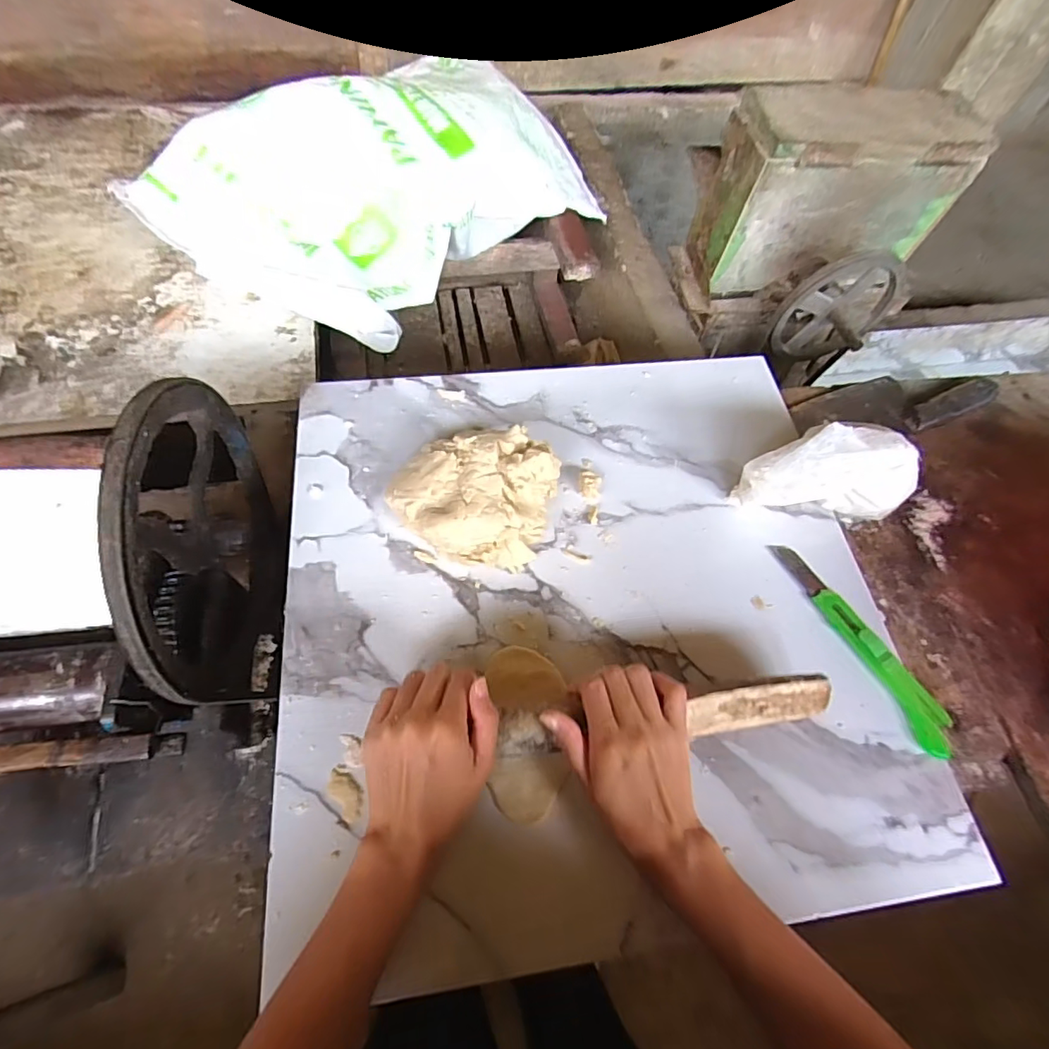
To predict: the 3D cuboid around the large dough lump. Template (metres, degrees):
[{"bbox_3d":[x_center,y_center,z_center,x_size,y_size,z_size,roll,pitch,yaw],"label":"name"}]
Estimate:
[{"bbox_3d":[-0.045,-0.024,0.450,0.134,0.076,0.102,14,62,4],"label":"large dough lump"}]

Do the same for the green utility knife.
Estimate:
[{"bbox_3d":[0.279,0.094,0.447,0.031,0.012,0.191,-24,66,-15],"label":"green utility knife"}]

